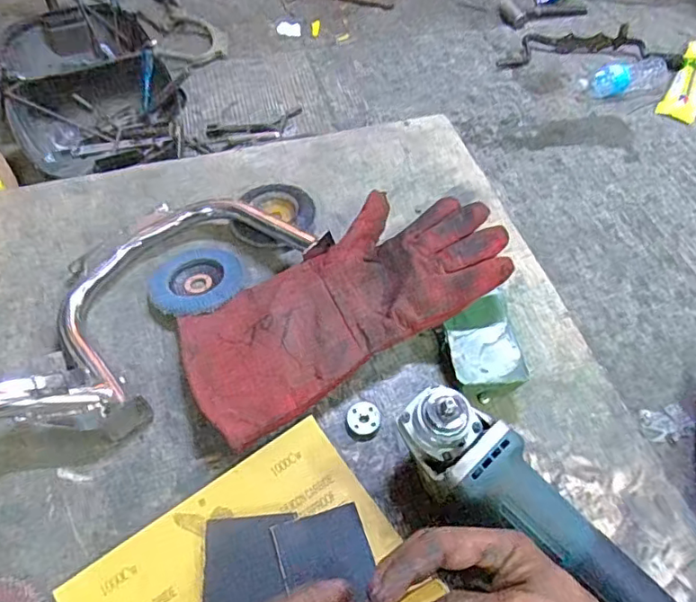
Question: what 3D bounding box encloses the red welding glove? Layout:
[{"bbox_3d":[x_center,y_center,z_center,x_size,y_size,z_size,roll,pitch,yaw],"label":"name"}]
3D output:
[{"bbox_3d":[0.002,0.000,0.526,0.311,0.072,0.140,-26,58,-18],"label":"red welding glove"}]

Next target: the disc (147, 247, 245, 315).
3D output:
[{"bbox_3d":[-0.154,-0.020,0.574,0.091,0.014,0.088,0,54,-1],"label":"disc"}]

